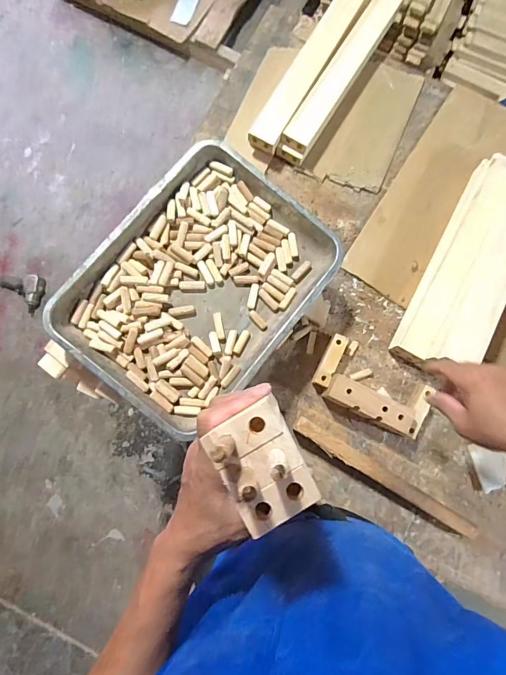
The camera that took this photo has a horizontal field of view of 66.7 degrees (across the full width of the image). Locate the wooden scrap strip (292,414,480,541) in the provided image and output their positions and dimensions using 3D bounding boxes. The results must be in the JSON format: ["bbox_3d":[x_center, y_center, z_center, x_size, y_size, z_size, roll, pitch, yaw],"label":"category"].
[{"bbox_3d":[0.217,0.230,0.648,0.331,0.058,0.031,31,82,4],"label":"wooden scrap strip"}]

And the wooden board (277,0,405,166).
[{"bbox_3d":[0.184,-0.529,0.754,0.061,0.057,0.440,31,82,4],"label":"wooden board"}]

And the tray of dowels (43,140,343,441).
[{"bbox_3d":[-0.084,-0.079,0.592,0.298,0.071,0.384,38,83,5],"label":"tray of dowels"}]

